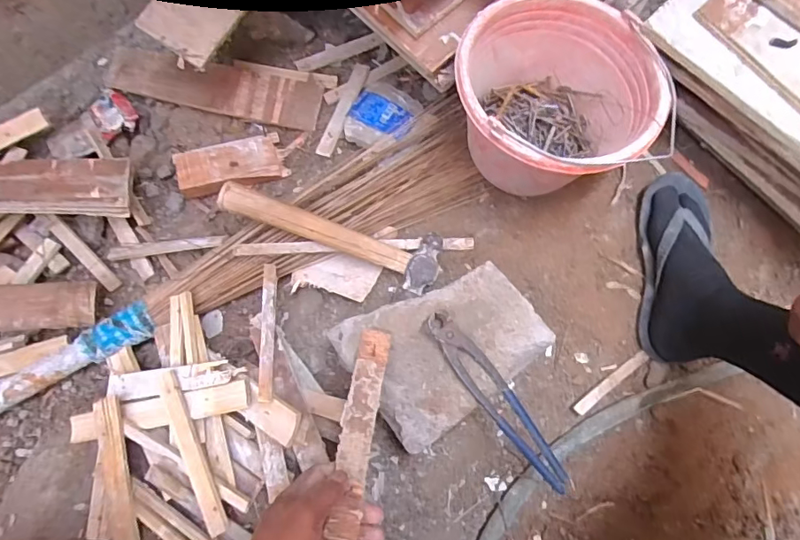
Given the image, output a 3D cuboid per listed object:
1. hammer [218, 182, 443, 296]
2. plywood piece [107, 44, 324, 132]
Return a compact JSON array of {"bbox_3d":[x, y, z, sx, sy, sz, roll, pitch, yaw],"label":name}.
[{"bbox_3d":[-0.084,-0.047,0.631,0.289,0.032,0.076,19,74,-11],"label":"hammer"},{"bbox_3d":[-0.277,-0.278,0.754,0.305,0.013,0.080,10,82,-5],"label":"plywood piece"}]

